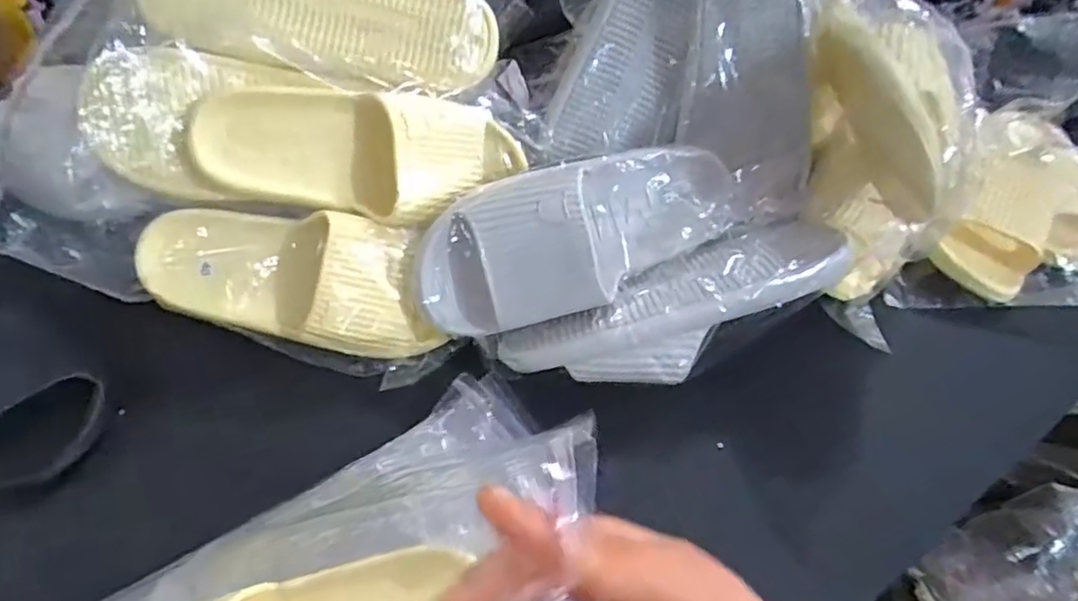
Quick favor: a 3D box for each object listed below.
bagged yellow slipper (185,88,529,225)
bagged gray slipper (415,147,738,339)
[{"bbox_3d":[-0.133,-0.108,0.505,0.244,0.101,0.075,-1,7,-14],"label":"bagged yellow slipper"},{"bbox_3d":[0.039,-0.060,0.481,0.248,0.083,0.067,-18,20,-11],"label":"bagged gray slipper"}]

